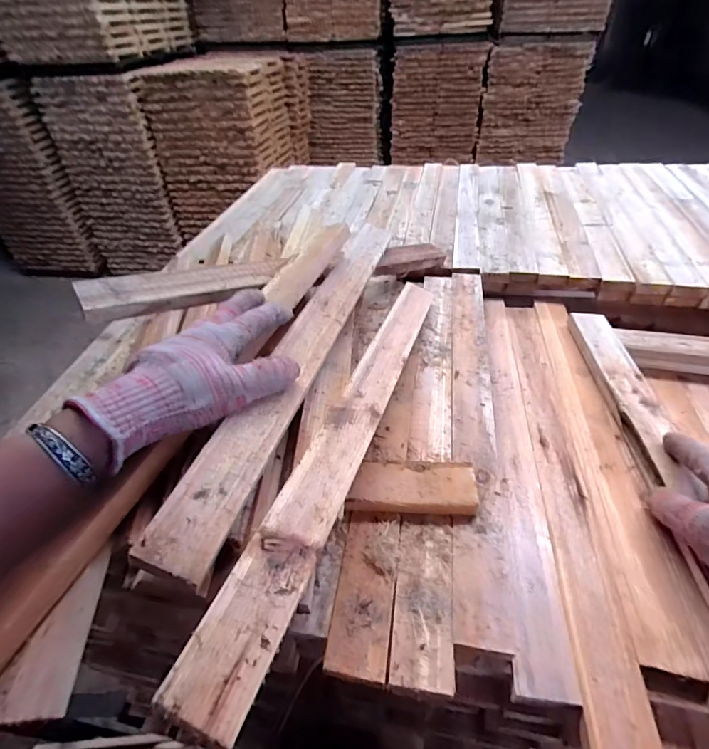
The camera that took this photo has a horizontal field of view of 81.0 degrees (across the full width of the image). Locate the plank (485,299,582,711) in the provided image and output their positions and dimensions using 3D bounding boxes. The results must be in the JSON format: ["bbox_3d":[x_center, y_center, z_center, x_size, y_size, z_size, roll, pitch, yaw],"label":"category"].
[{"bbox_3d":[0.161,0.049,0.436,0.040,0.028,0.476,3,43,10],"label":"plank"}]

